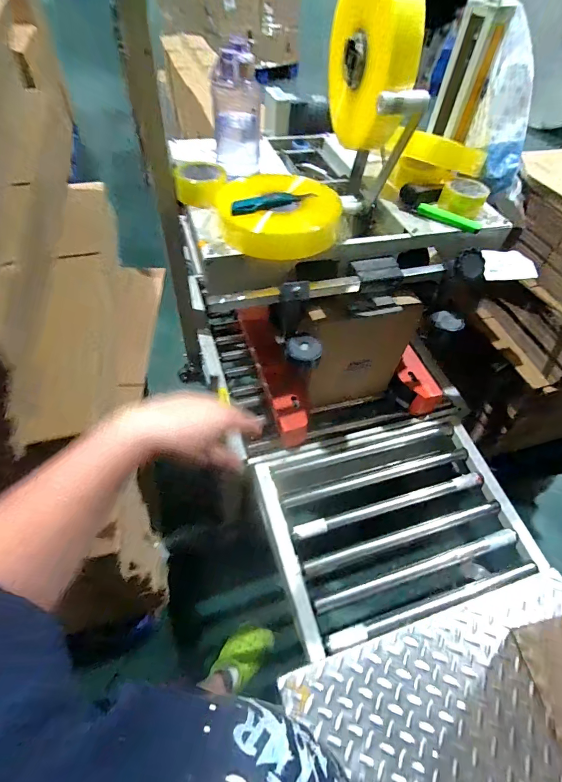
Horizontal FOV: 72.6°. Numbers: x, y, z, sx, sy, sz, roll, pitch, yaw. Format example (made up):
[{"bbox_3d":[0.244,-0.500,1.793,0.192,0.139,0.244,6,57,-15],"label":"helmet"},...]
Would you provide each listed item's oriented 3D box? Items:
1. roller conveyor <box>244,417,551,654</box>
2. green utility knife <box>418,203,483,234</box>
[{"bbox_3d":[0.258,0.301,0.921,0.584,0.096,0.424,-12,54,-14],"label":"roller conveyor"},{"bbox_3d":[0.363,-0.373,0.824,0.138,0.017,0.025,32,56,19],"label":"green utility knife"}]

